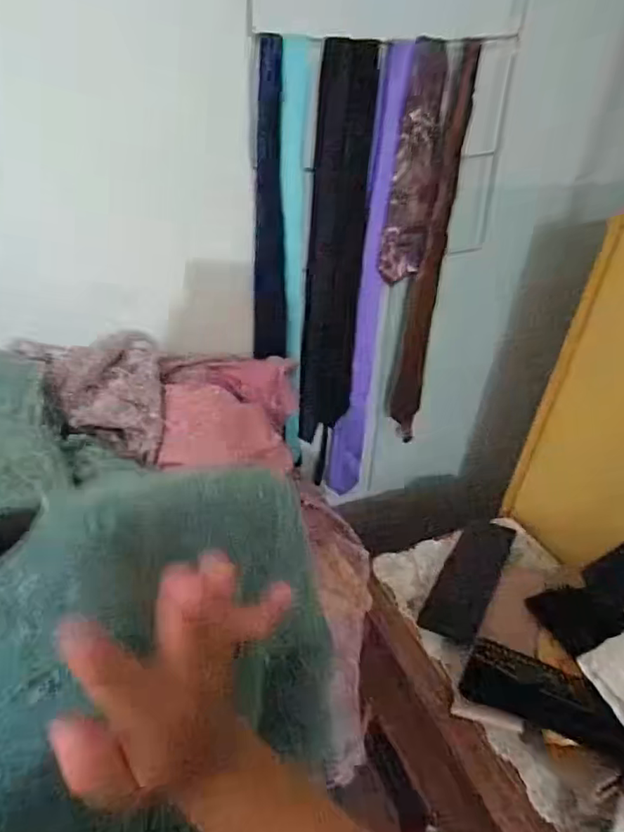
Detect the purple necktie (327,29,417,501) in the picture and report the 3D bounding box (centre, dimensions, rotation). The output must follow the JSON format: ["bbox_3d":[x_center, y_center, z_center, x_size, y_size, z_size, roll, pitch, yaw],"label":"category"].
[{"bbox_3d":[0.100,-0.177,1.008,0.067,0.810,0.017,-3,36,-12],"label":"purple necktie"}]

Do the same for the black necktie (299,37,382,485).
[{"bbox_3d":[0.034,-0.199,0.959,0.103,0.731,0.022,-5,35,-10],"label":"black necktie"}]

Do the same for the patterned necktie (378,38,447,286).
[{"bbox_3d":[0.152,-0.371,0.855,0.080,0.329,0.014,-7,33,-11],"label":"patterned necktie"}]

